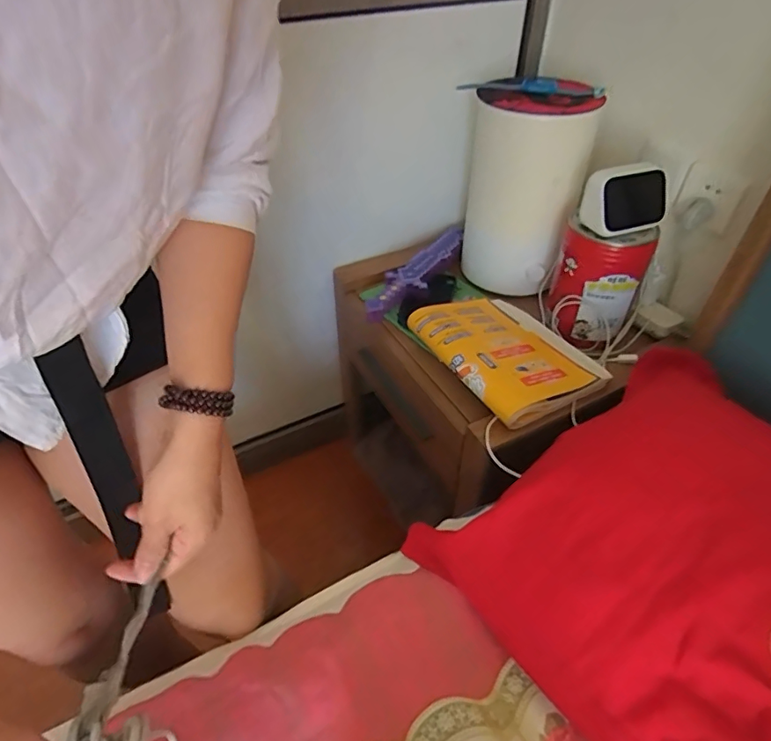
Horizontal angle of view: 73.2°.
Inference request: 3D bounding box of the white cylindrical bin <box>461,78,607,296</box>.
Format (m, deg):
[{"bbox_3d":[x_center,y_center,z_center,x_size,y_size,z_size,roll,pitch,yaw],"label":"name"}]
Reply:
[{"bbox_3d":[0.238,-0.316,0.907,0.186,0.313,0.209,8,44,9],"label":"white cylindrical bin"}]

